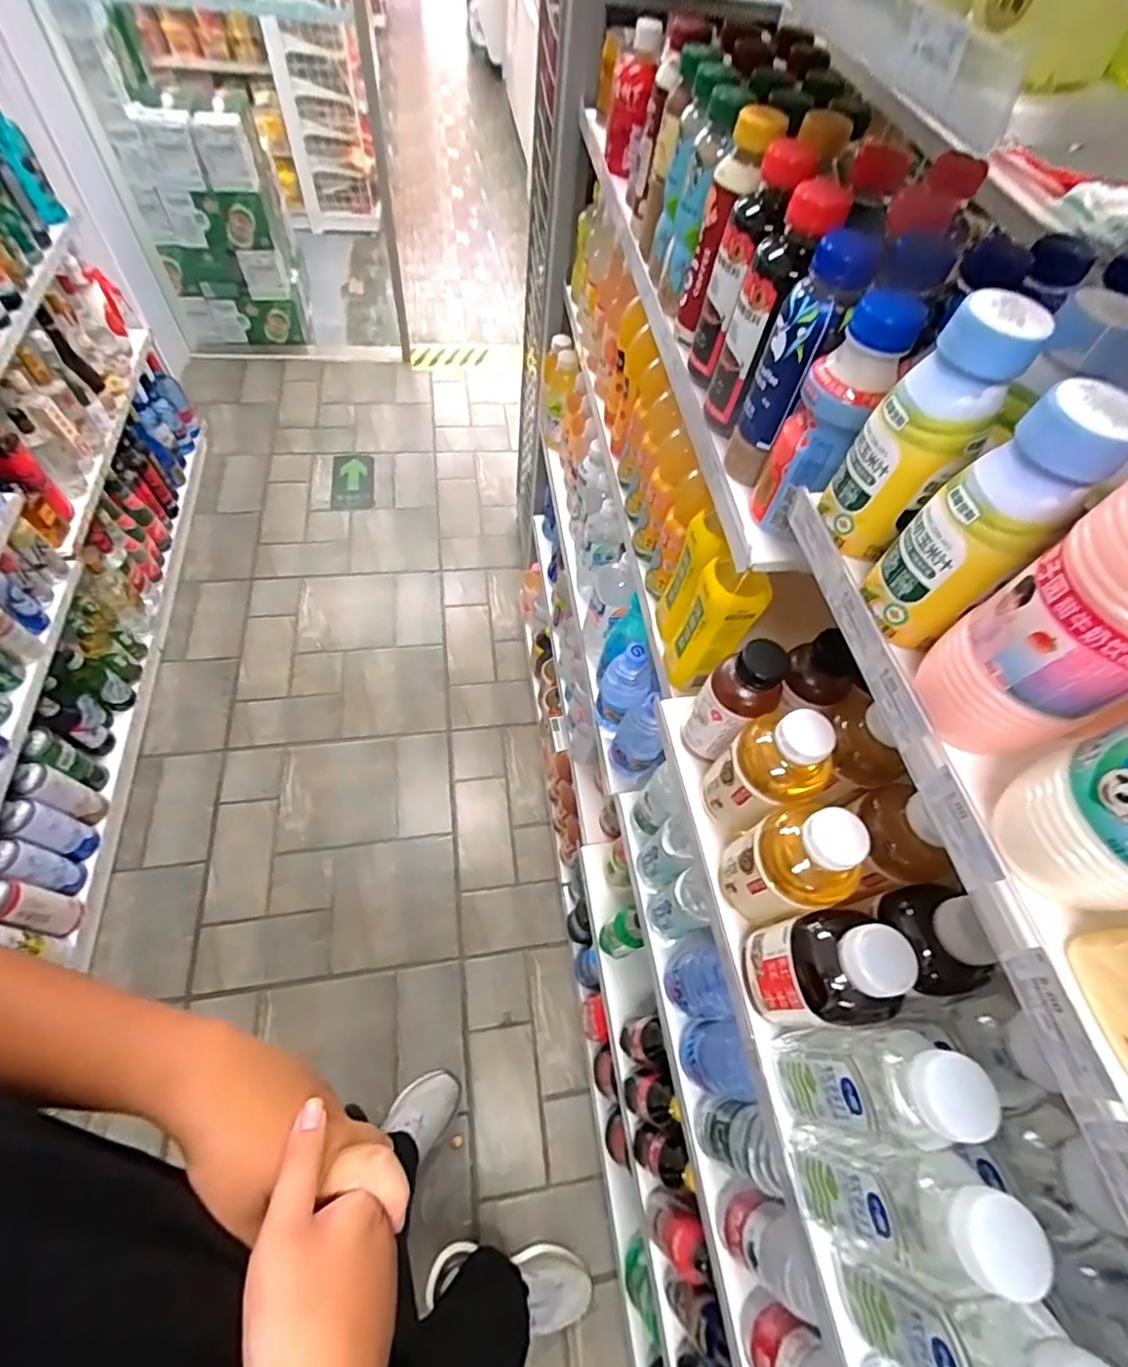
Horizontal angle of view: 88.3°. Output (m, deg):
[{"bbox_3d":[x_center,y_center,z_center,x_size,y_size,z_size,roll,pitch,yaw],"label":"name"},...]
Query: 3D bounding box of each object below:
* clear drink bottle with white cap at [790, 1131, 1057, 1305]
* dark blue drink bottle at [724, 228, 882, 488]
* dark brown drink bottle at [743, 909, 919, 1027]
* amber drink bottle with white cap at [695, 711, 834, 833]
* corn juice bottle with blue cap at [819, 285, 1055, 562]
[{"bbox_3d":[0.196,0.306,0.337,0.060,0.157,0.060,7,59,-3],"label":"clear drink bottle with white cap"},{"bbox_3d":[0.166,-0.227,0.427,0.048,0.162,0.052,26,60,9],"label":"dark blue drink bottle"},{"bbox_3d":[0.180,0.203,0.406,0.063,0.139,0.073,1,59,-6],"label":"dark brown drink bottle"},{"bbox_3d":[0.163,0.078,0.484,0.074,0.149,0.067,39,63,16],"label":"amber drink bottle with white cap"},{"bbox_3d":[0.184,-0.128,0.303,0.051,0.122,0.046,41,63,17],"label":"corn juice bottle with blue cap"}]

